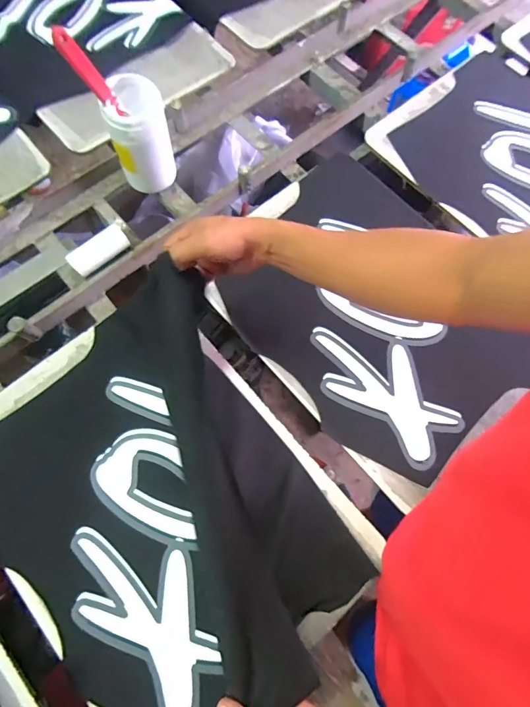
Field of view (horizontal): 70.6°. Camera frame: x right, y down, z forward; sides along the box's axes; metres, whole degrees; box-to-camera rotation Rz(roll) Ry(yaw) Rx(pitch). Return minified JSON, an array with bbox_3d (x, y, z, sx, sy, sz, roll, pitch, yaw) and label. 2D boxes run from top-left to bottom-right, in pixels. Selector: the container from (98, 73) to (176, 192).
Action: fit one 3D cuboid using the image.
[{"bbox_3d":[-0.208,-0.368,0.636,0.085,0.155,0.096,12,73,2],"label":"container"}]

